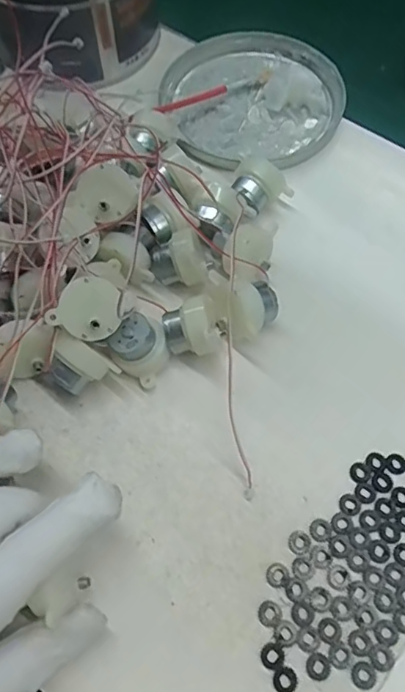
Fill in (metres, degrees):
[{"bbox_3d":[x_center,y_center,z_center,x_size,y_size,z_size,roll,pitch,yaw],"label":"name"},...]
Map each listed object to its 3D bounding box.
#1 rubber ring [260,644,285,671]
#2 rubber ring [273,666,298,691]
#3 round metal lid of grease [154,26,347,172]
[{"bbox_3d":[0.031,0.135,0.241,0.010,0.004,0.010,0,62,1],"label":"rubber ring"},{"bbox_3d":[0.035,0.144,0.238,0.010,0.004,0.010,0,62,1],"label":"rubber ring"},{"bbox_3d":[0.039,-0.182,0.403,0.137,0.019,0.125,0,62,1],"label":"round metal lid of grease"}]

